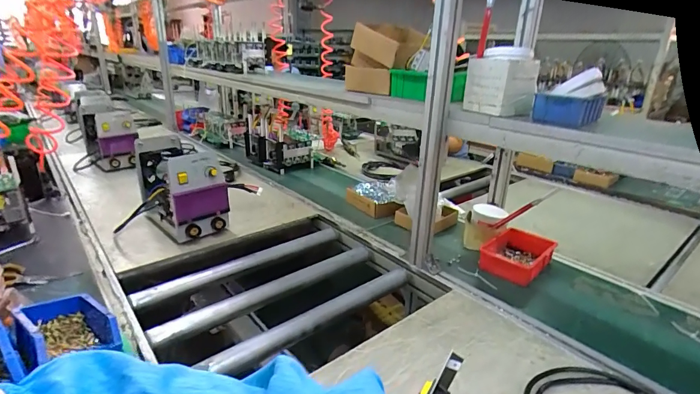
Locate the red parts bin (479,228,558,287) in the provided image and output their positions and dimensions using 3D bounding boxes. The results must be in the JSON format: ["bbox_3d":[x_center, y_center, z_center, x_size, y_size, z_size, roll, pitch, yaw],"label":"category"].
[{"bbox_3d":[0.429,0.154,1.006,0.142,0.065,0.183,19,26,37],"label":"red parts bin"}]

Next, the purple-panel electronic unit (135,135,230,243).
[{"bbox_3d":[-0.515,-0.023,1.173,0.354,0.241,0.152,21,28,40],"label":"purple-panel electronic unit"}]

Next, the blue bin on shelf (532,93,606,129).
[{"bbox_3d":[0.417,-0.168,0.747,0.120,0.055,0.087,-17,26,-38],"label":"blue bin on shelf"}]

